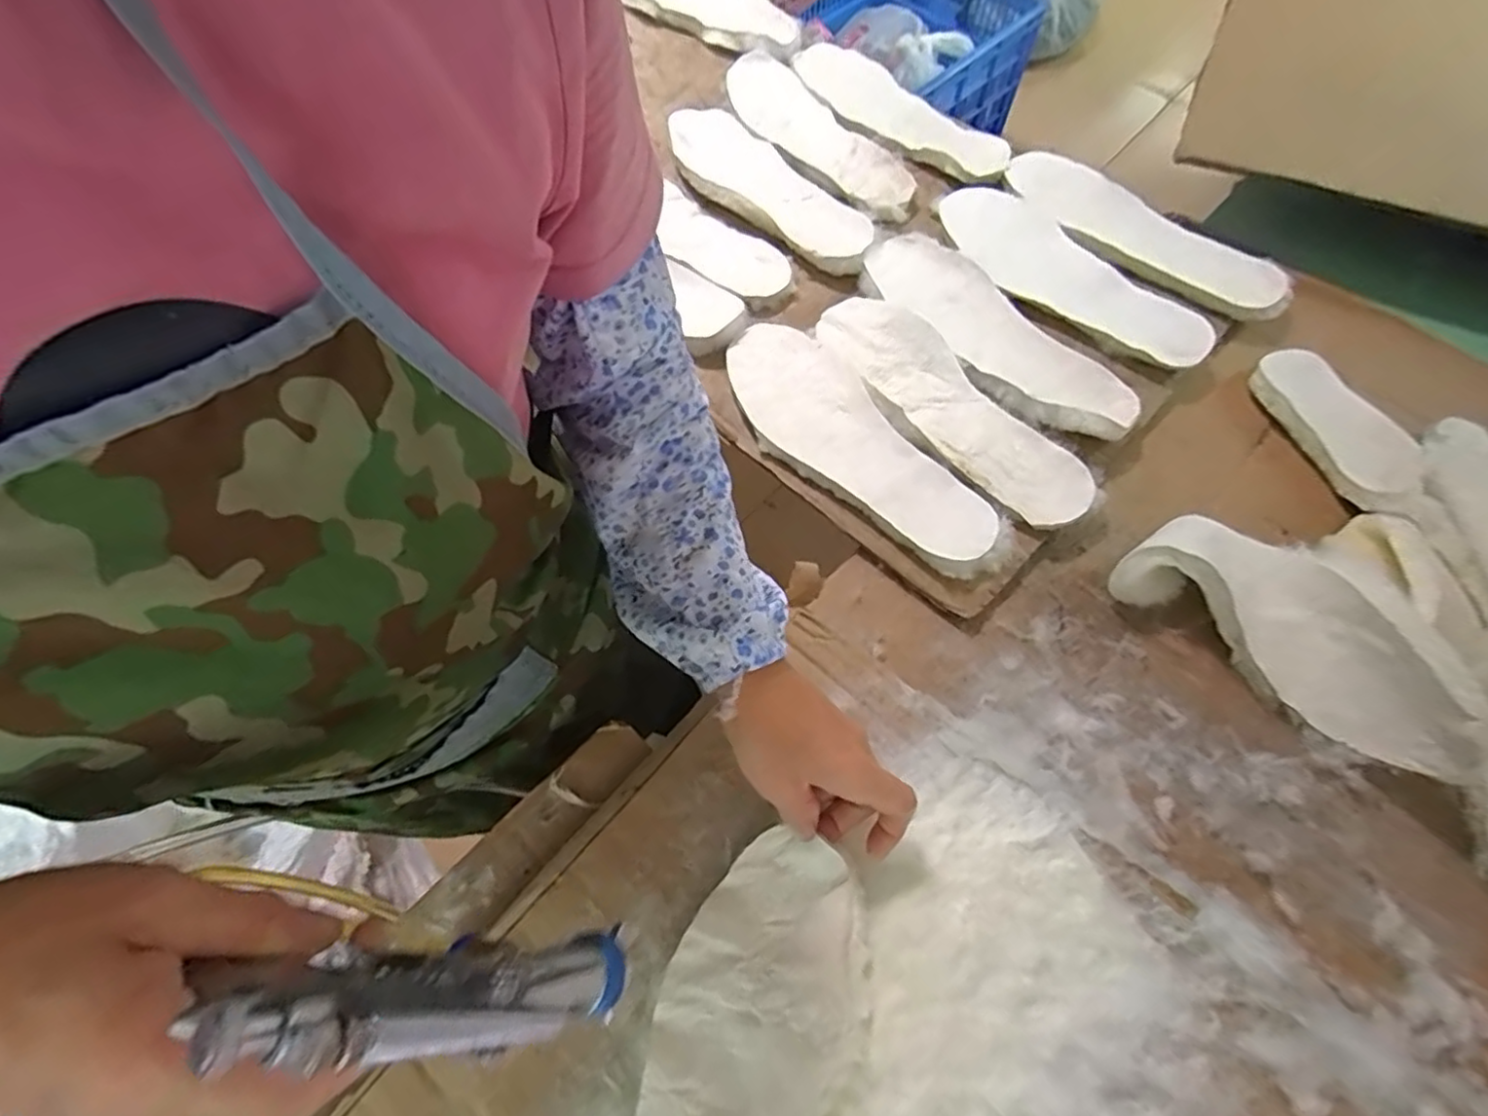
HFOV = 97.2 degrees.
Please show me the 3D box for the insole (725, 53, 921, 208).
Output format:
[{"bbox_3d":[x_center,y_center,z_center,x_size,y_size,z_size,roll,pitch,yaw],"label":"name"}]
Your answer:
[{"bbox_3d":[0.068,-0.448,0.688,0.085,0.010,0.269,-31,69,-7],"label":"insole"}]

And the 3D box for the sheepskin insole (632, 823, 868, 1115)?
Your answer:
[{"bbox_3d":[-0.011,0.273,0.317,0.095,0.014,0.258,19,65,12],"label":"sheepskin insole"}]

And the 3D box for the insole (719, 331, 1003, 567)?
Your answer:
[{"bbox_3d":[0.079,-0.096,0.519,0.092,0.009,0.265,-33,66,-13],"label":"insole"}]

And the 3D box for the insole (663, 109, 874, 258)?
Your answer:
[{"bbox_3d":[0.018,-0.380,0.658,0.071,0.017,0.280,-34,69,-13],"label":"insole"}]

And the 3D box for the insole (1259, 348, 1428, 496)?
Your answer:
[{"bbox_3d":[0.480,-0.112,0.532,0.063,0.023,0.145,-16,67,-5],"label":"insole"}]

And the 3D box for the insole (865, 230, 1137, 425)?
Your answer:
[{"bbox_3d":[0.213,-0.198,0.568,0.085,0.018,0.271,-35,66,-14],"label":"insole"}]

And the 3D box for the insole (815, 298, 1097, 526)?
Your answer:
[{"bbox_3d":[0.163,-0.130,0.536,0.074,0.012,0.270,-34,67,-13],"label":"insole"}]

